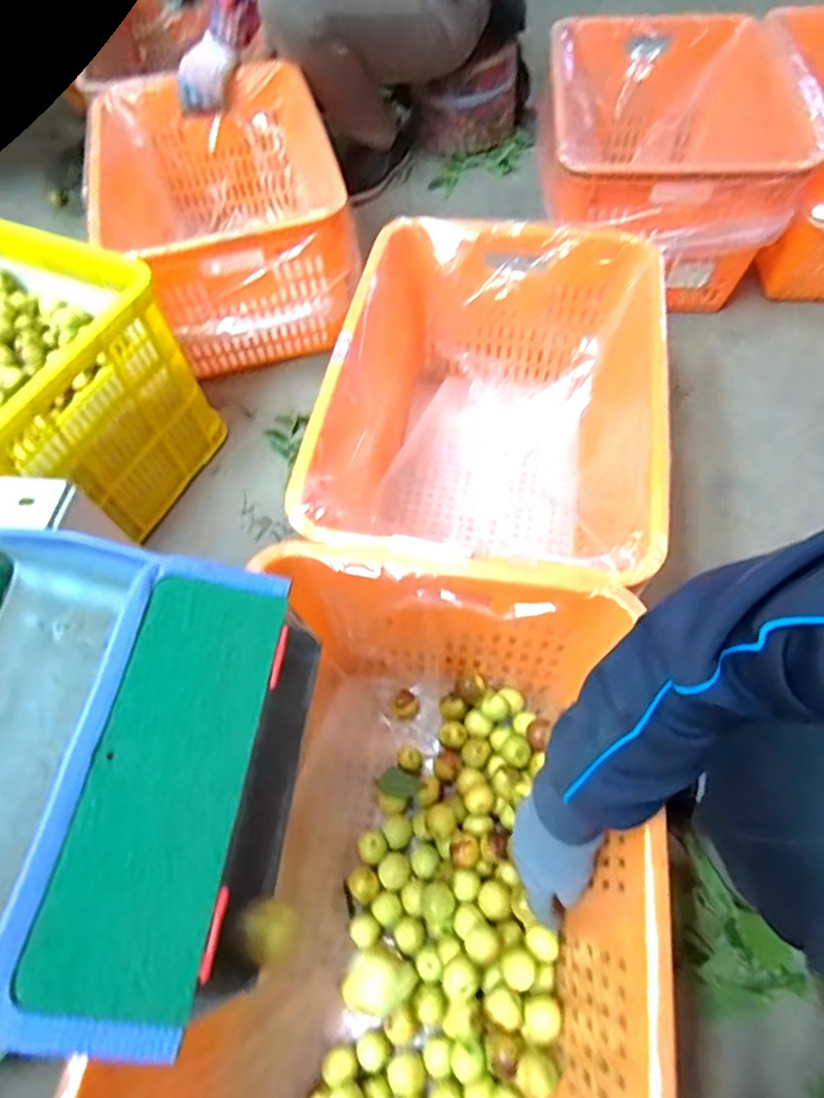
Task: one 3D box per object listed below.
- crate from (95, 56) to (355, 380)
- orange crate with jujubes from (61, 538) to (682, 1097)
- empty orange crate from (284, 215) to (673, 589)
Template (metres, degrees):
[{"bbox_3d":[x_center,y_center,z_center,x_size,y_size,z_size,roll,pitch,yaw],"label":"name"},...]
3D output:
[{"bbox_3d":[-0.326,-0.586,1.033,0.371,0.259,0.512,-16,60,-6],"label":"crate"},{"bbox_3d":[0.000,0.301,0.525,0.352,0.273,0.515,8,61,7],"label":"orange crate with jujubes"},{"bbox_3d":[0.111,-0.149,0.773,0.400,0.272,0.519,9,61,8],"label":"empty orange crate"}]

